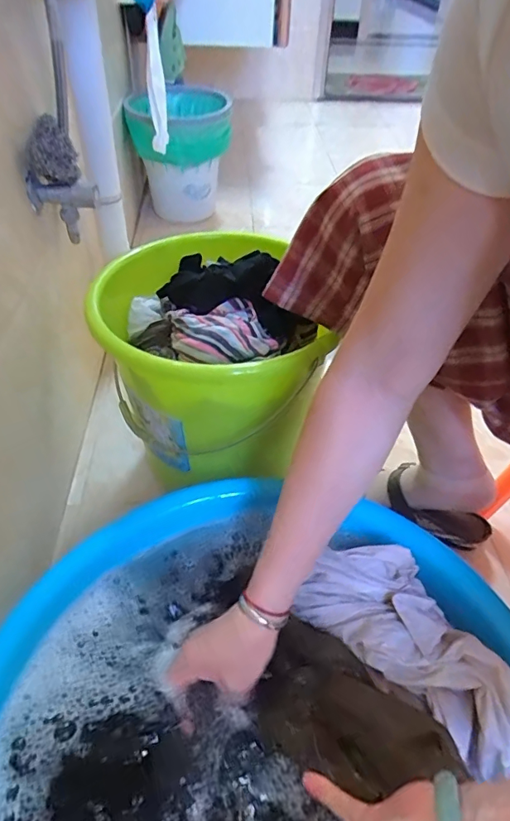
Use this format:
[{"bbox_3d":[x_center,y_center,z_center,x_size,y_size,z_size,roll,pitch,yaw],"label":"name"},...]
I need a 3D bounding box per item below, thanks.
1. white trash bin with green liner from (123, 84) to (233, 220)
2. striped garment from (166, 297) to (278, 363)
[{"bbox_3d":[-0.189,-0.662,1.290,0.259,0.273,0.264,-7,45,-7],"label":"white trash bin with green liner"},{"bbox_3d":[-0.039,-0.092,0.562,0.111,0.044,0.096,-11,46,-12],"label":"striped garment"}]

